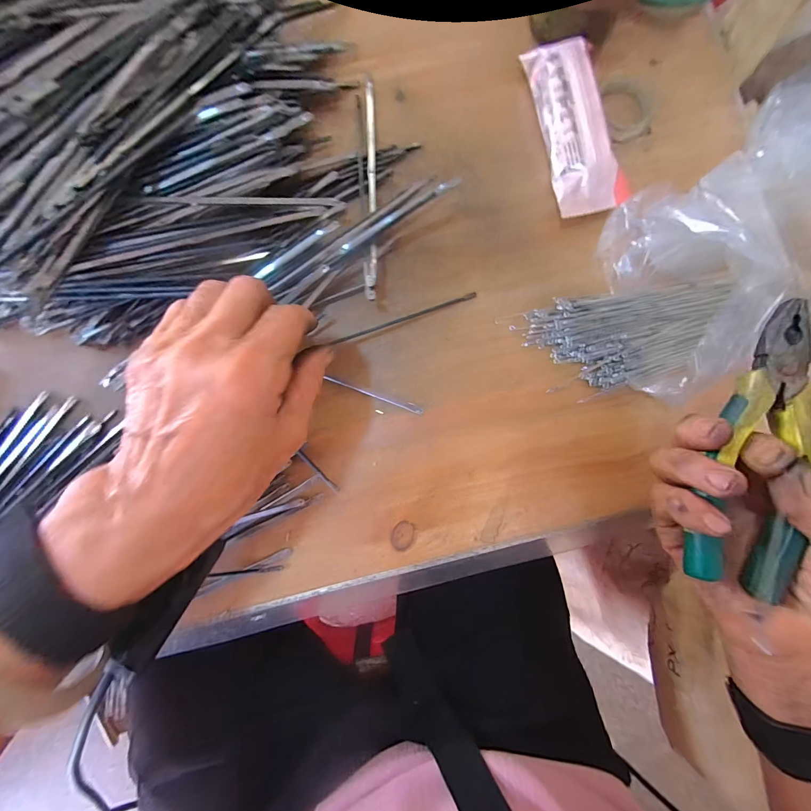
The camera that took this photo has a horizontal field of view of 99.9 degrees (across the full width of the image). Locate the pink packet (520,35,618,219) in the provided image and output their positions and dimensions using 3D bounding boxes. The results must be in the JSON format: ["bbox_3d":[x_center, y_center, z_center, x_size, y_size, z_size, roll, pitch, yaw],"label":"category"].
[{"bbox_3d":[0.123,-0.204,0.249,0.041,0.032,0.124,-10,86,-2],"label":"pink packet"}]

